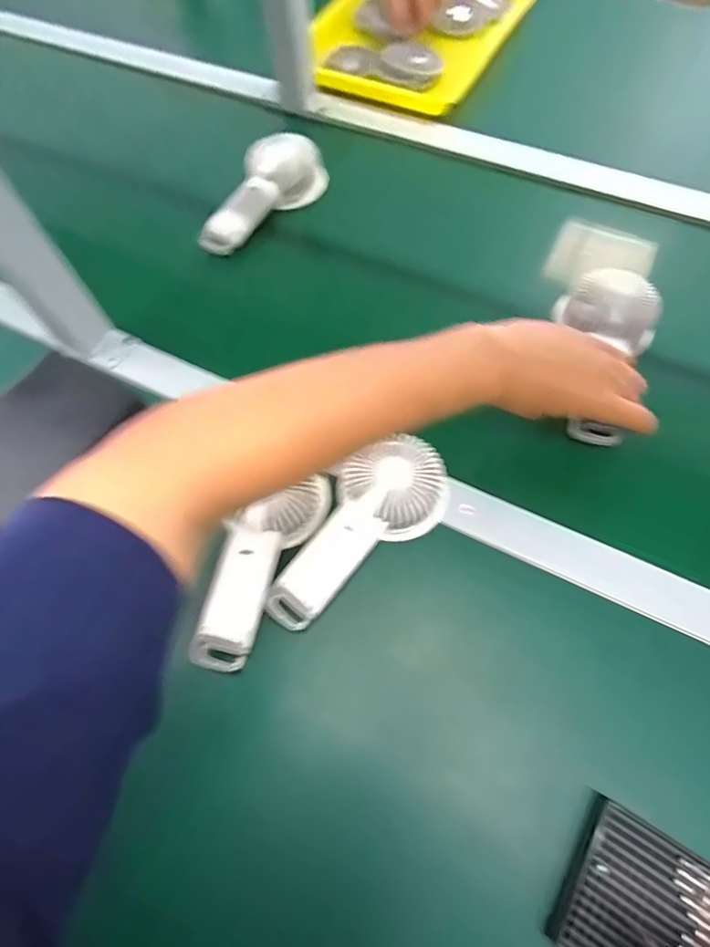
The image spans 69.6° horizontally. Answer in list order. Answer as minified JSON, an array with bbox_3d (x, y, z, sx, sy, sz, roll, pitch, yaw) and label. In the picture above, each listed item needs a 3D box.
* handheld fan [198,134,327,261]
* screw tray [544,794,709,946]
[{"bbox_3d":[-0.118,-0.329,0.598,0.062,0.066,0.184,39,73,17],"label":"handheld fan"},{"bbox_3d":[0.199,0.279,0.304,0.141,0.020,0.089,29,70,14],"label":"screw tray"}]

